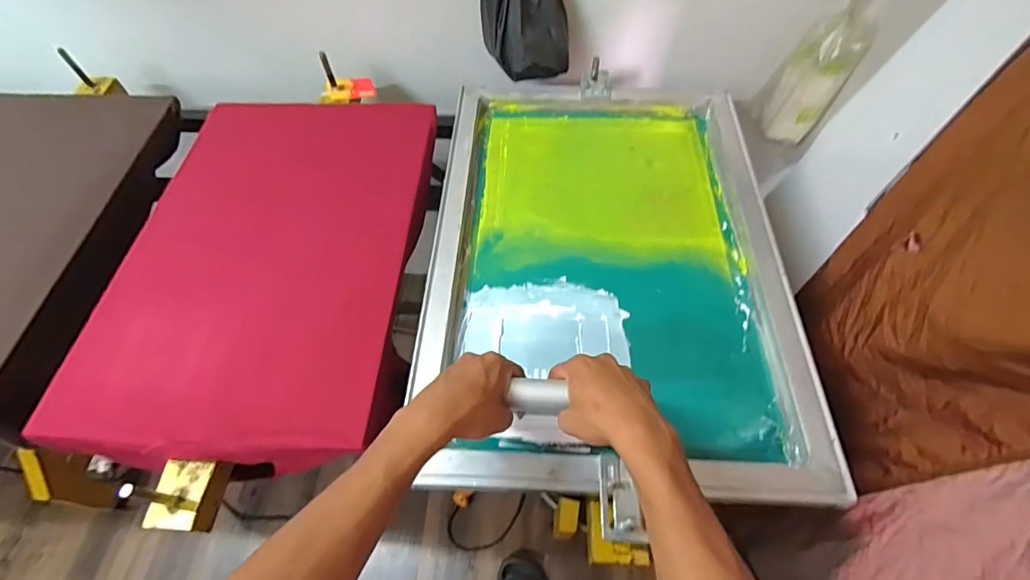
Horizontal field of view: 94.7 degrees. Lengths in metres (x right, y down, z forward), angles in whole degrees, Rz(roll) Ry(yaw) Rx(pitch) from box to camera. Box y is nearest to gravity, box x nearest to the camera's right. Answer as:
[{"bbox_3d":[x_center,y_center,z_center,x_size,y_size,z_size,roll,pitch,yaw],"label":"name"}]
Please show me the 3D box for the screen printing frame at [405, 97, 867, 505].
[{"bbox_3d":[0.124,-0.063,0.663,0.466,0.040,0.648,2,59,2],"label":"screen printing frame"}]

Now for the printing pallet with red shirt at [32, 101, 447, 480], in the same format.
[{"bbox_3d":[-0.351,-0.065,0.713,0.409,0.058,0.621,0,58,1],"label":"printing pallet with red shirt"}]

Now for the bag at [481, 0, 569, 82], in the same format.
[{"bbox_3d":[0.013,-0.469,0.800,0.115,0.223,0.140,-26,61,-14],"label":"bag"}]

